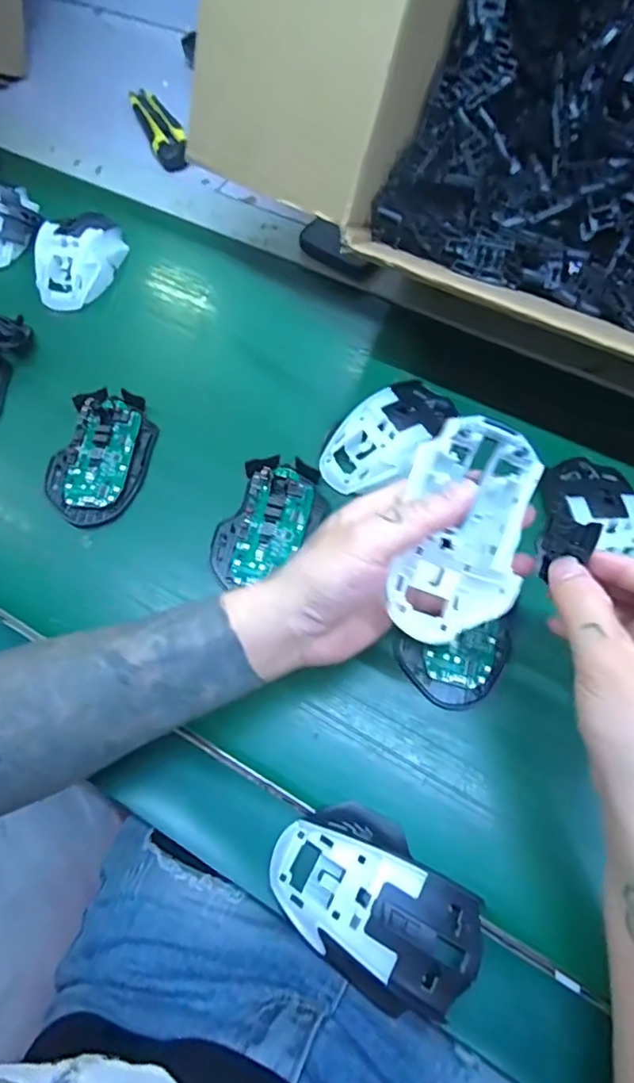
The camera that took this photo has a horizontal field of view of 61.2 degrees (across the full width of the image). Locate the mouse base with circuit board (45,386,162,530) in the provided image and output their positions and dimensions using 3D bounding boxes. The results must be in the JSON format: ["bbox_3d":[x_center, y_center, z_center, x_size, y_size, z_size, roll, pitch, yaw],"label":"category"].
[{"bbox_3d":[-0.169,-0.070,0.421,0.071,0.017,0.114,15,68,9],"label":"mouse base with circuit board"}]

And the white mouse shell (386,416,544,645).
[{"bbox_3d":[0.077,-0.005,0.286,0.067,0.038,0.117,12,91,17],"label":"white mouse shell"}]

